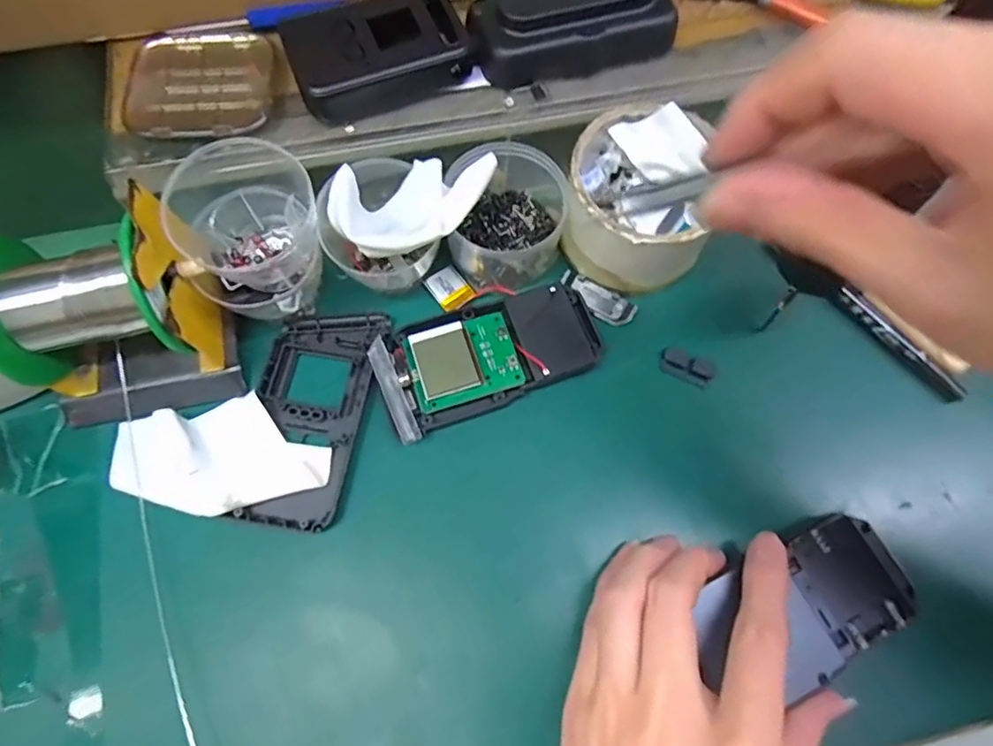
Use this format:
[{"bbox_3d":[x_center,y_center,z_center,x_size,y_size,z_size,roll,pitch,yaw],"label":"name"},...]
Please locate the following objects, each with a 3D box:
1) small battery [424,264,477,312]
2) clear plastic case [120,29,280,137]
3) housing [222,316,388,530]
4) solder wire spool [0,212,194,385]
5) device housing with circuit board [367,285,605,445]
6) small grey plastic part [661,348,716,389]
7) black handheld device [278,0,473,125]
[{"bbox_3d":[-0.026,-0.048,0.322,0.020,0.004,0.026,-34,73,-12],"label":"small battery"},{"bbox_3d":[-0.152,-0.148,0.294,0.072,0.007,0.069,-4,69,-2],"label":"clear plastic case"},{"bbox_3d":[-0.096,0.019,0.295,0.055,0.011,0.117,12,70,4],"label":"housing"},{"bbox_3d":[-0.185,-0.033,0.272,0.074,0.078,0.062,-11,70,-4],"label":"solder wire spool"},{"bbox_3d":[-0.004,-0.012,0.301,0.115,0.014,0.057,-23,71,-8],"label":"device housing with circuit board"},{"bbox_3d":[0.103,-0.004,0.312,0.029,0.006,0.015,24,71,9],"label":"small grey plastic part"},{"bbox_3d":[-0.060,-0.164,0.294,0.086,0.024,0.054,-21,71,-8],"label":"black handheld device"}]

